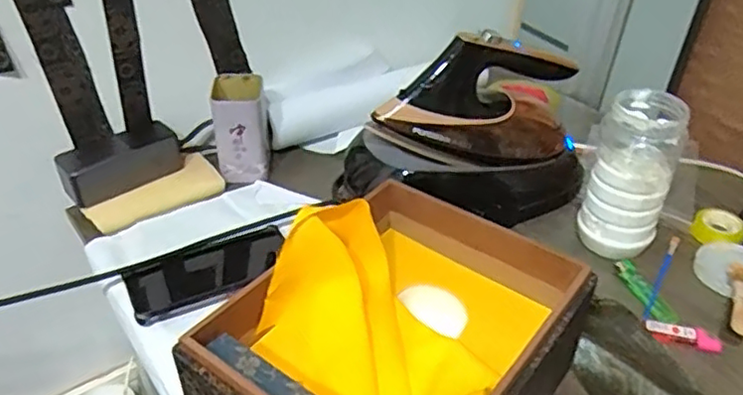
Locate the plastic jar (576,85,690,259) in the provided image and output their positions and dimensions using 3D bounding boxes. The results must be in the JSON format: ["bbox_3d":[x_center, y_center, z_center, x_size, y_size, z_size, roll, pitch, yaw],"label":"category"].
[{"bbox_3d":[0.269,-0.024,0.653,0.075,0.159,0.072,0,37,0],"label":"plastic jar"}]

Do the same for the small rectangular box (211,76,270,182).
[{"bbox_3d":[-0.160,-0.086,0.783,0.065,0.105,0.083,-7,38,-10],"label":"small rectangular box"}]

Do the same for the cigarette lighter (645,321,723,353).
[{"bbox_3d":[0.289,0.127,0.587,0.064,0.011,0.020,10,38,12],"label":"cigarette lighter"}]

